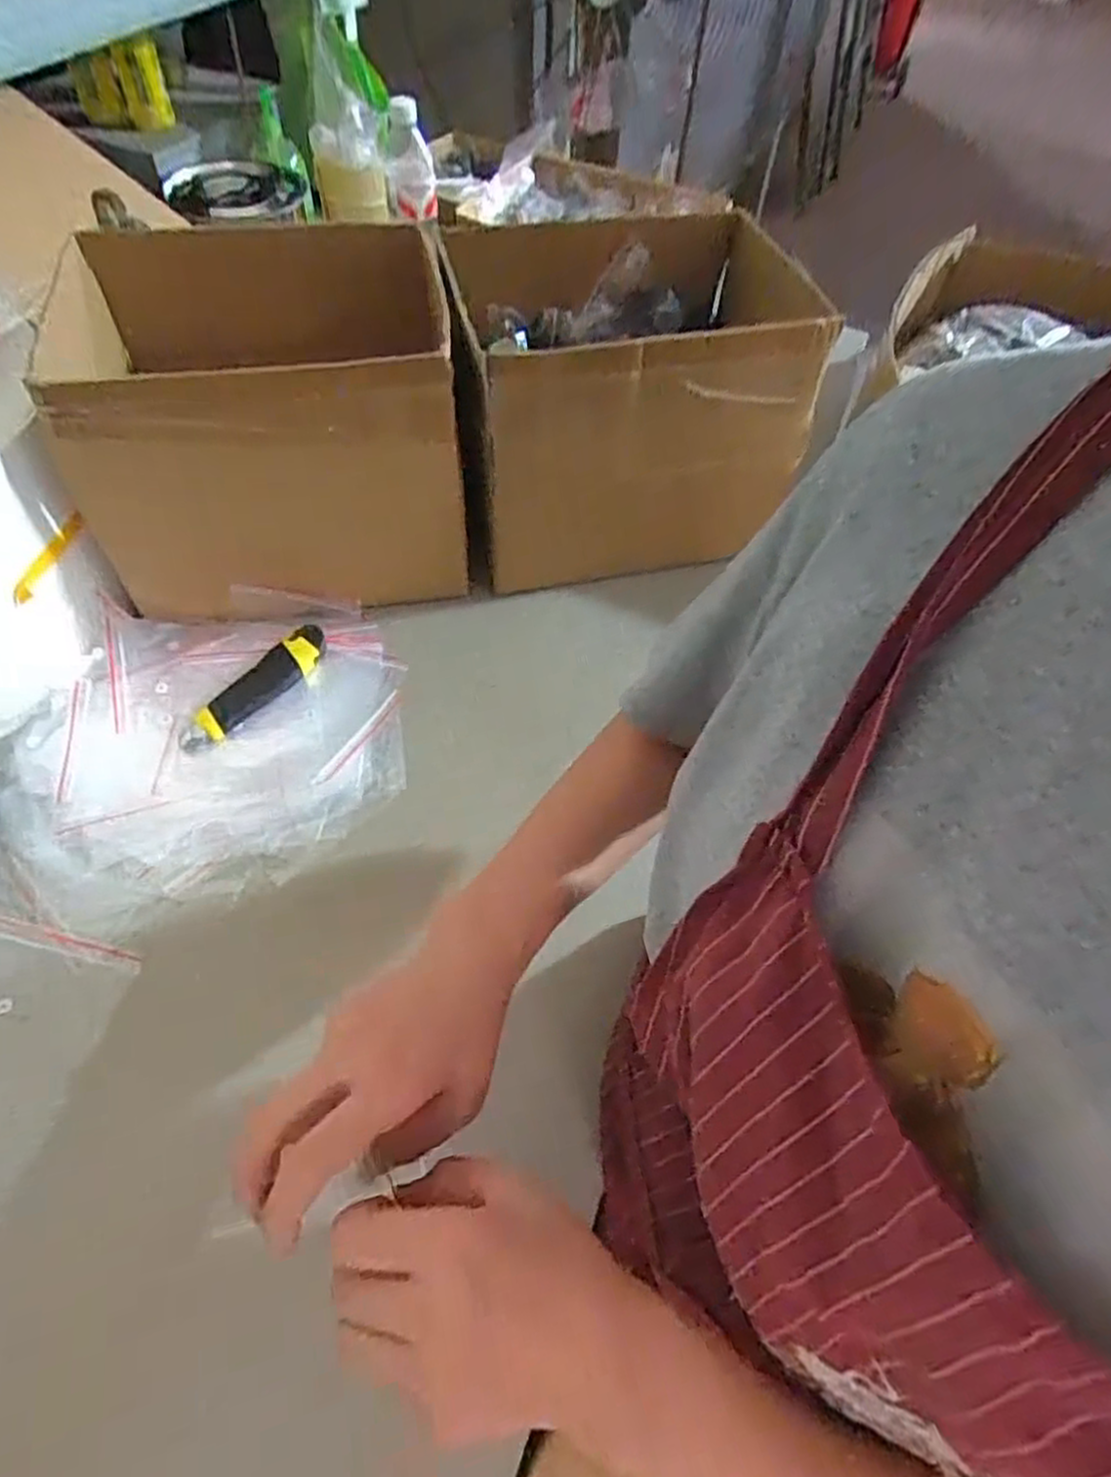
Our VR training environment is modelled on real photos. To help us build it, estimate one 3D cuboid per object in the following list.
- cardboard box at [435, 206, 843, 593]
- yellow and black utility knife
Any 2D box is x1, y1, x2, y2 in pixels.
[{"bbox_3d":[0.057,-0.357,0.769,0.310,0.241,0.292,-9,57,-10],"label":"cardboard box"},{"bbox_3d":[-0.266,-0.047,0.659,0.041,0.018,0.151,33,60,17],"label":"yellow and black utility knife"}]

